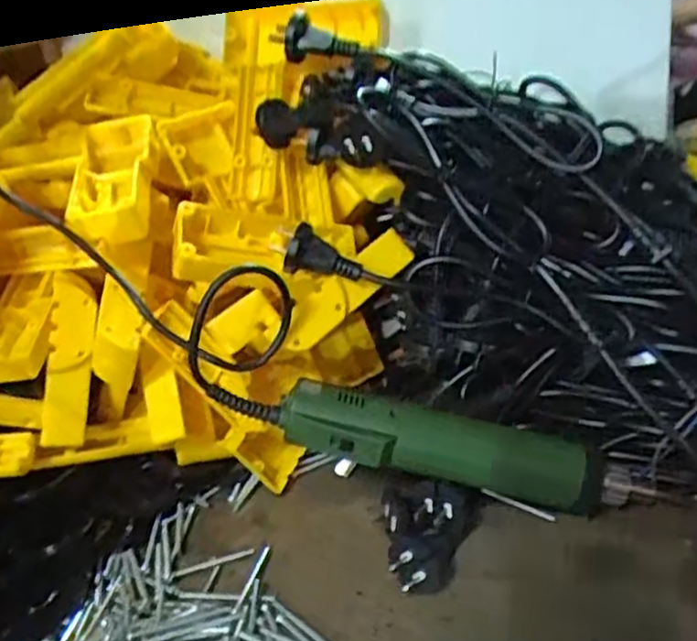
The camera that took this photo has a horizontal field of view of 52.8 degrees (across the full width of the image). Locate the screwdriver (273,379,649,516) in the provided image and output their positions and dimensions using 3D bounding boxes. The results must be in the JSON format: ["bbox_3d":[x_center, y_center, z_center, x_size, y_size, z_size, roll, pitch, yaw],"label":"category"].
[{"bbox_3d":[0.066,0.076,0.406,0.210,0.034,0.033,14,28,-5],"label":"screwdriver"}]

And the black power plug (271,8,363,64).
[{"bbox_3d":[-0.021,-0.179,0.448,0.058,0.030,0.018,11,30,2],"label":"black power plug"}]

